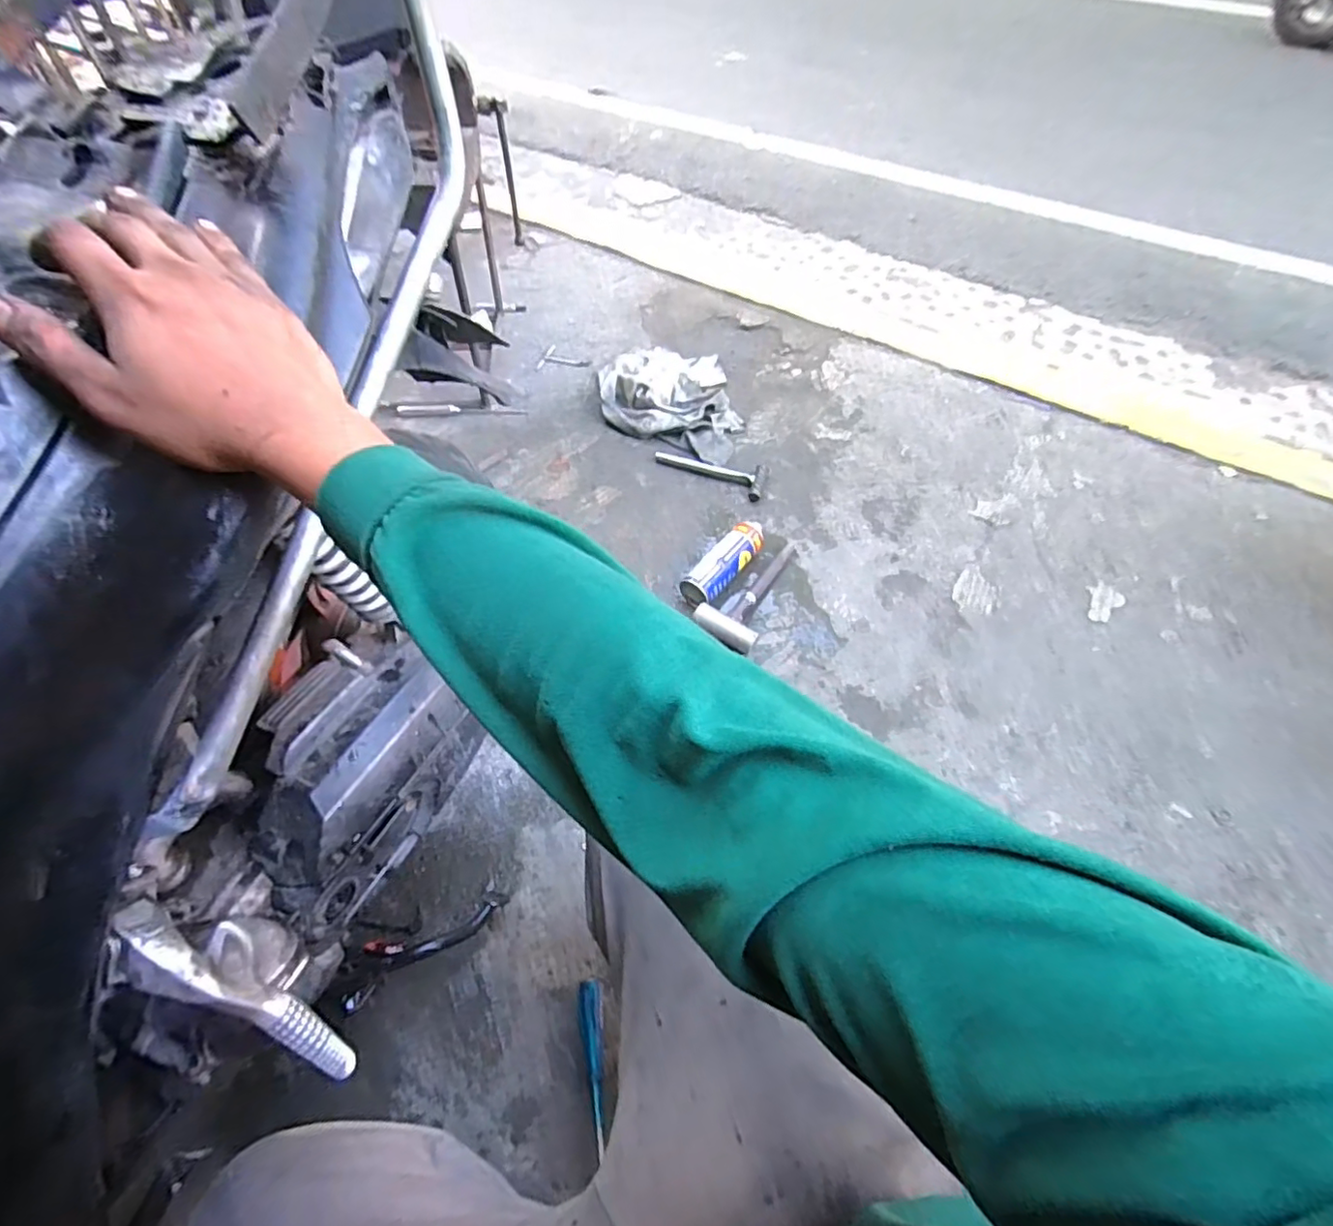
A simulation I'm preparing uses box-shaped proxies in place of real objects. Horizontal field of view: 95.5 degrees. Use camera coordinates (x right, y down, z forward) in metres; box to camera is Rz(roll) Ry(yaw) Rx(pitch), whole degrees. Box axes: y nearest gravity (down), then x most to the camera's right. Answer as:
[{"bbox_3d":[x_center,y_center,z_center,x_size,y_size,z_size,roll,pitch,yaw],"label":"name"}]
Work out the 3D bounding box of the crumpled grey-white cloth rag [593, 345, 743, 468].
[{"bbox_3d":[0.005,-0.538,1.468,0.320,0.071,0.456,-6,55,-5],"label":"crumpled grey-white cloth rag"}]

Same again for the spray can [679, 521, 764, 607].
[{"bbox_3d":[0.113,-0.097,1.158,0.071,0.063,0.214,34,61,22],"label":"spray can"}]

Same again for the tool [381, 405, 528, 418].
[{"bbox_3d":[-0.509,-0.482,1.443,0.335,0.020,0.039,-1,54,-1],"label":"tool"}]

